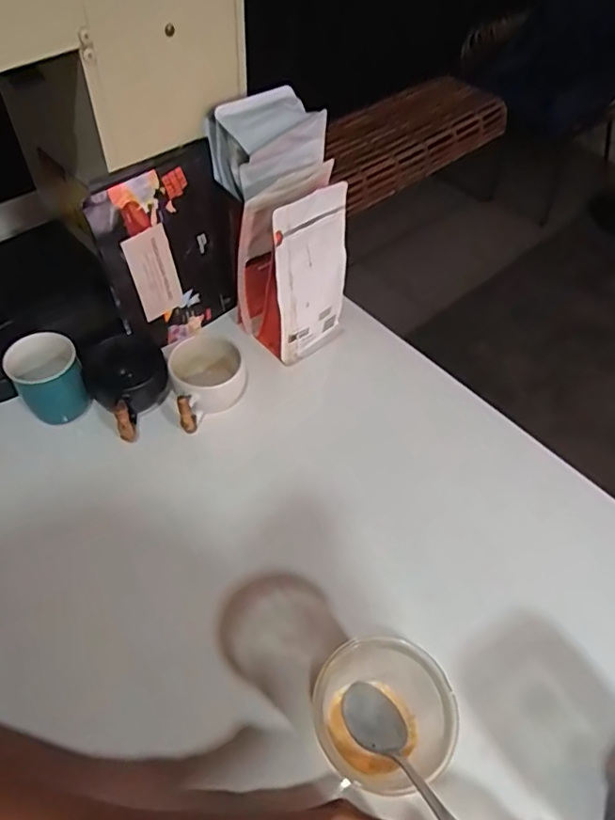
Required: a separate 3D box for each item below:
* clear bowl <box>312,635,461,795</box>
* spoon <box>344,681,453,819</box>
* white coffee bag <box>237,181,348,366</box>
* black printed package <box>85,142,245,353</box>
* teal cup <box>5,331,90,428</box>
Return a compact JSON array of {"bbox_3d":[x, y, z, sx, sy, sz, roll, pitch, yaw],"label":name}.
[{"bbox_3d":[0.048,0.215,0.399,0.088,0.102,0.081,2,53,-3],"label":"clear bowl"},{"bbox_3d":[0.064,0.217,0.341,0.037,0.195,0.025,-14,89,-14],"label":"spoon"},{"bbox_3d":[-0.014,-0.153,0.624,0.098,0.191,0.080,-33,62,-25],"label":"white coffee bag"},{"bbox_3d":[-0.140,-0.171,0.620,0.032,0.198,0.160,31,56,33],"label":"black printed package"},{"bbox_3d":[-0.255,-0.024,0.572,0.062,0.086,0.065,2,53,-3],"label":"teal cup"}]

